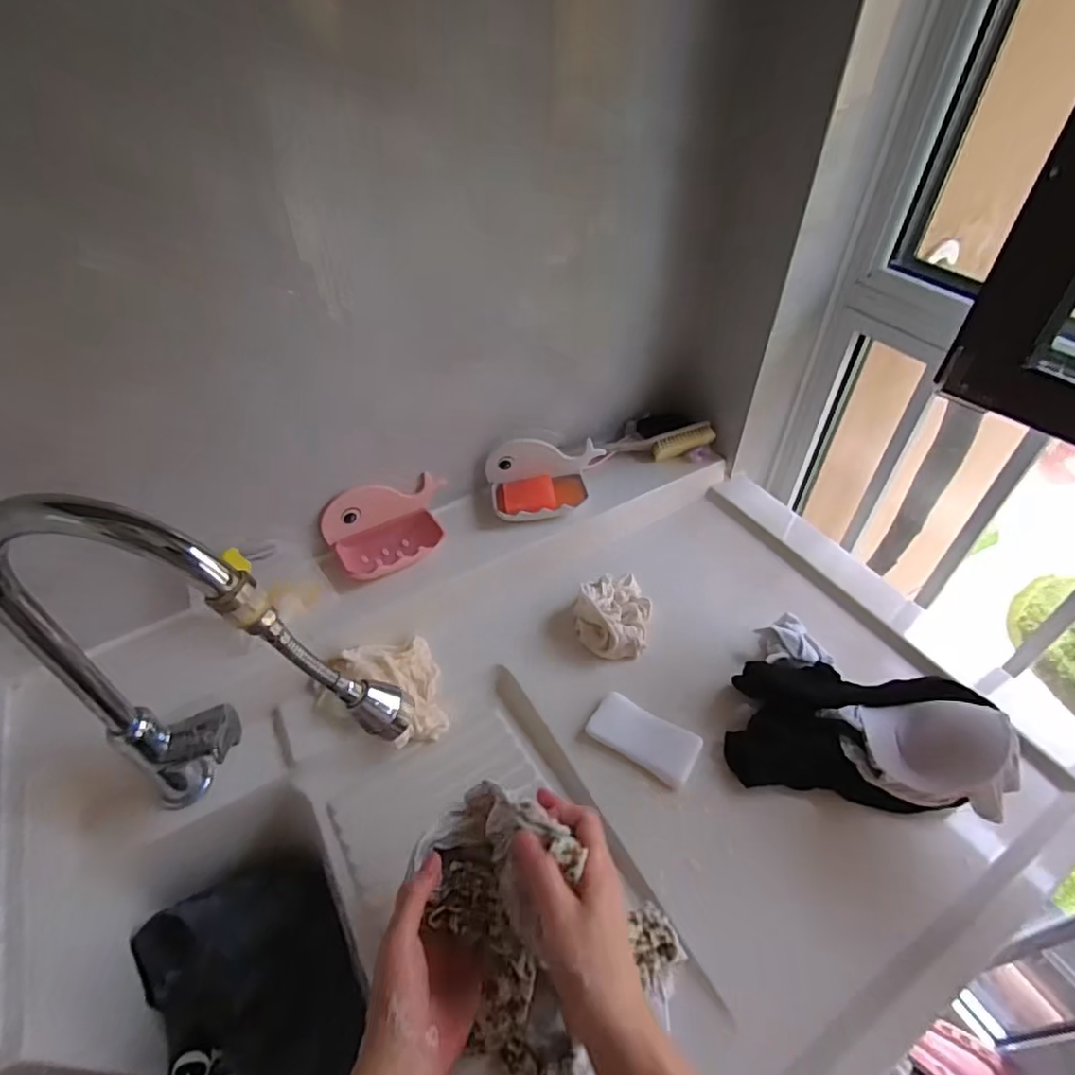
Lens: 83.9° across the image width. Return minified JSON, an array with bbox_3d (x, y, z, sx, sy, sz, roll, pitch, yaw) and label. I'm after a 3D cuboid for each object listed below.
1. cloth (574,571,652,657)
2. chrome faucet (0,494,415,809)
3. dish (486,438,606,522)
[{"bbox_3d":[0.088,0.087,0.709,0.089,0.061,0.115,9,47,9],"label":"cloth"},{"bbox_3d":[-0.239,0.127,0.473,0.272,0.366,0.062,8,47,8],"label":"chrome faucet"},{"bbox_3d":[0.019,-0.078,0.779,0.160,0.062,0.089,-11,47,-10],"label":"dish"}]

